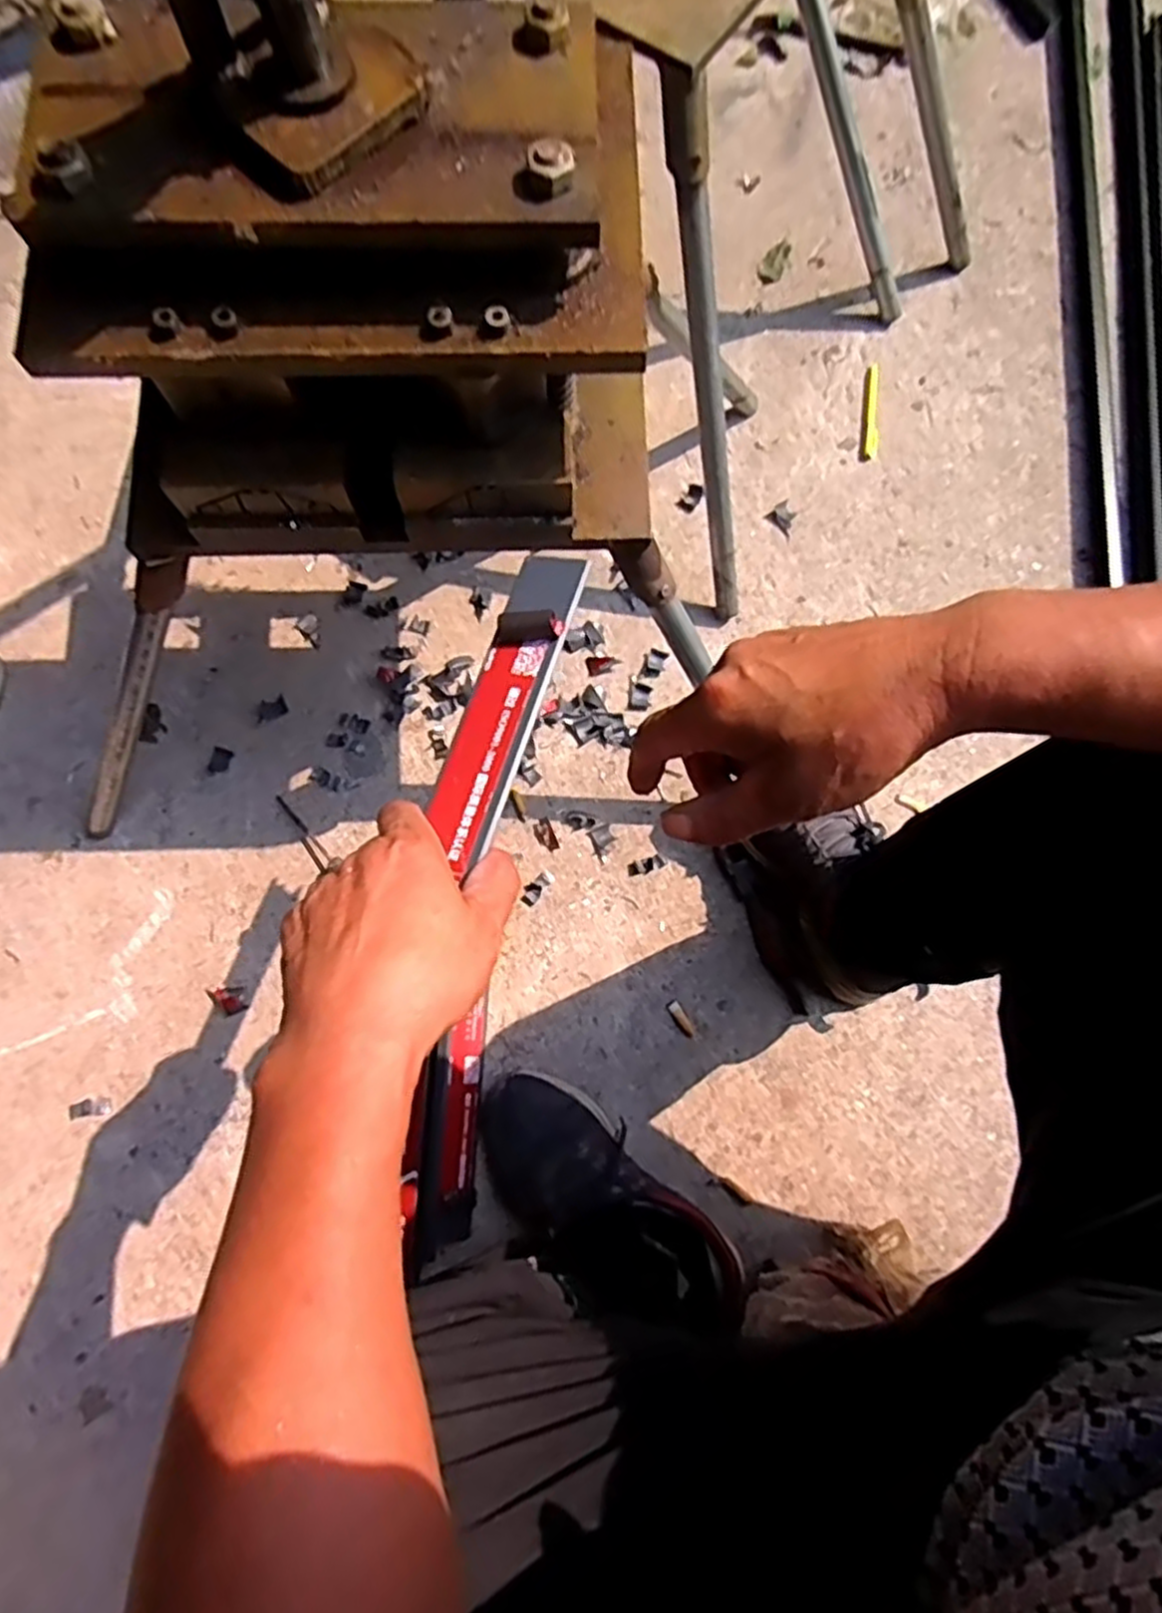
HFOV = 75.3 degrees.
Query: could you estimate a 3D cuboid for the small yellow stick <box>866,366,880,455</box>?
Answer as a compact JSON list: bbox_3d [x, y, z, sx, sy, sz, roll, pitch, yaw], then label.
[{"bbox_3d":[0.355,-0.481,0.913,0.014,0.012,0.123,4,76,2],"label":"small yellow stick"}]

